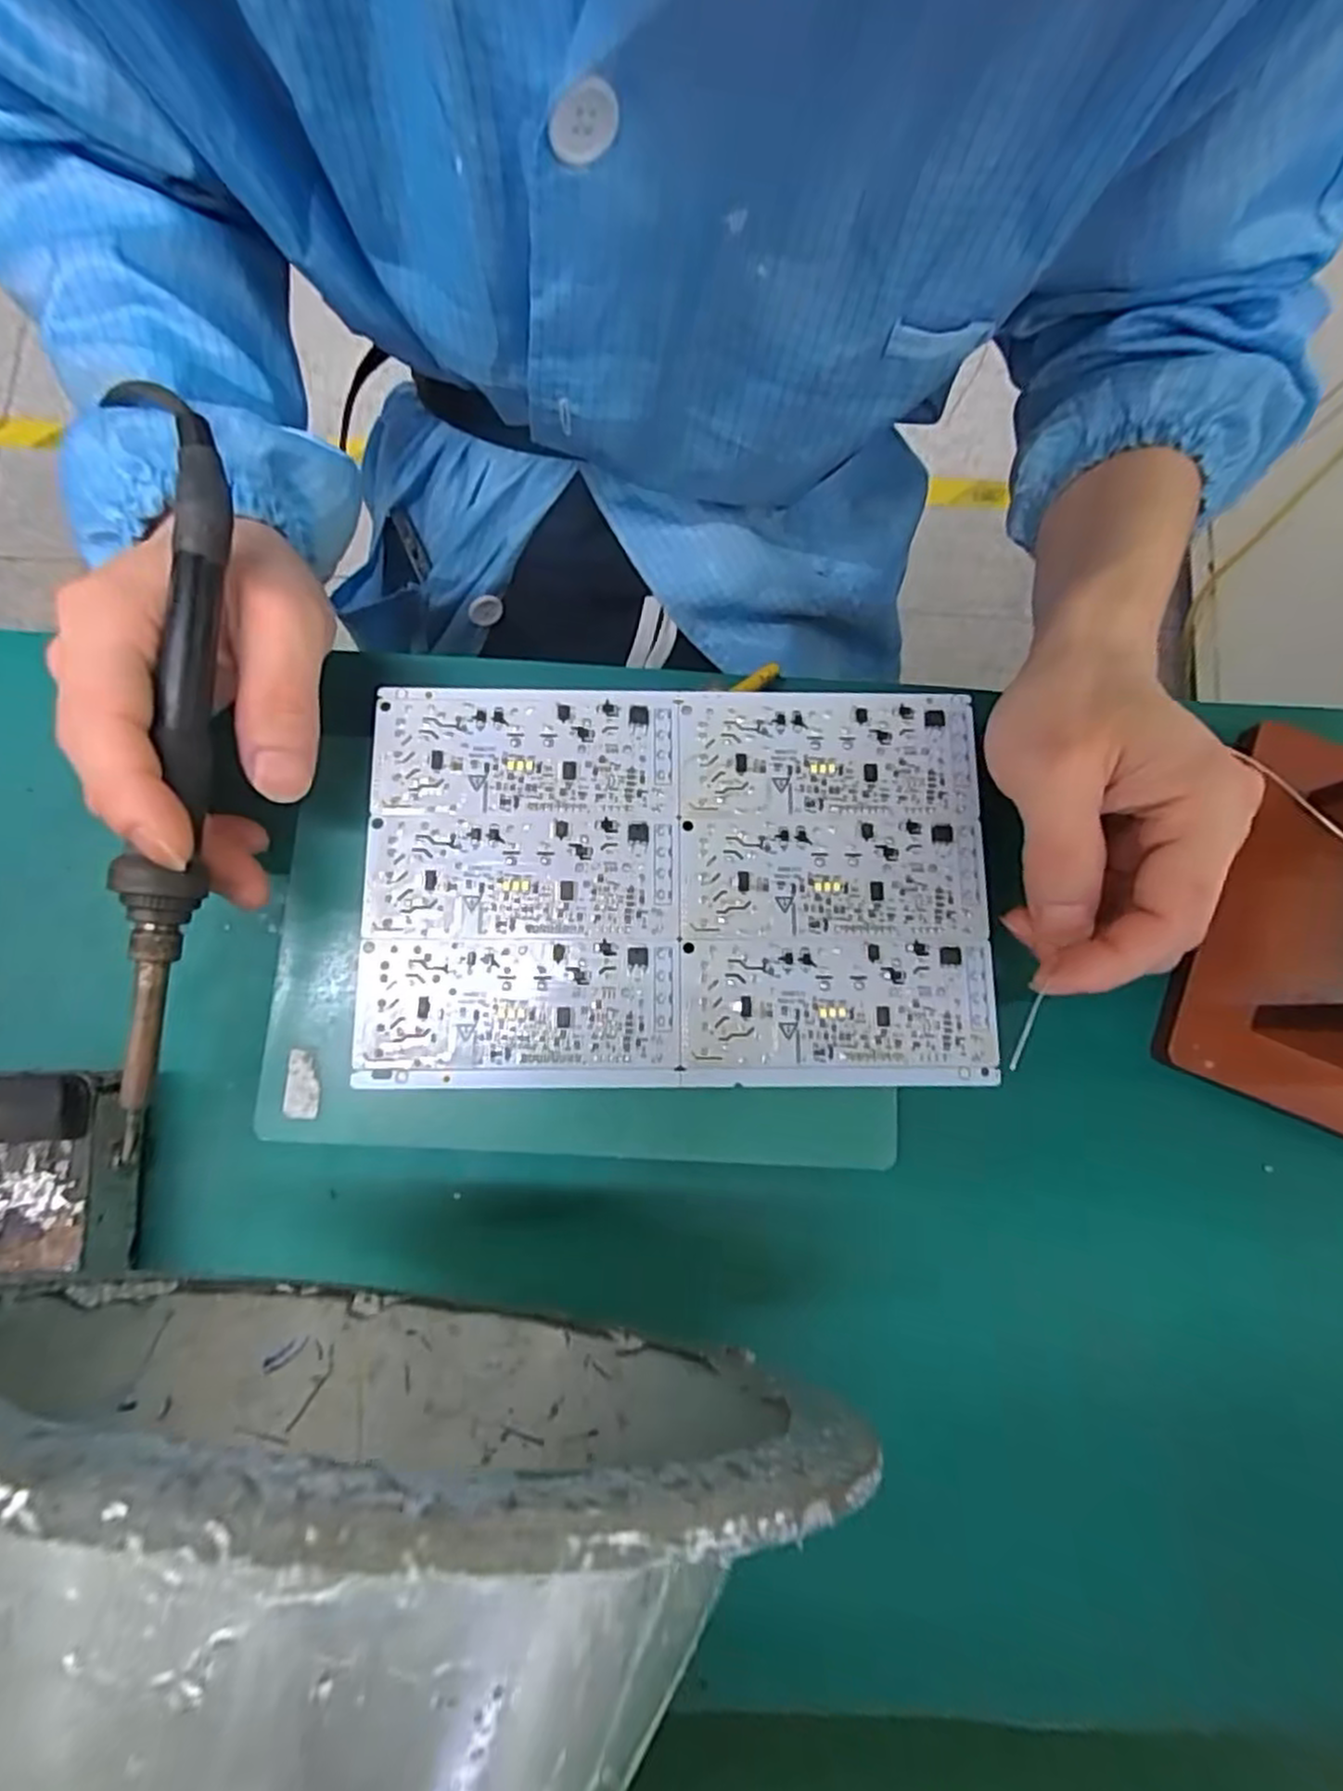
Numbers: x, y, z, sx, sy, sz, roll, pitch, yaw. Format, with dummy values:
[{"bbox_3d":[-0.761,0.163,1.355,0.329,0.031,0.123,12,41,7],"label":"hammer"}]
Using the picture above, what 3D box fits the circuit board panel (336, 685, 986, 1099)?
[{"bbox_3d":[0.002,-0.005,0.246,0.206,0.004,0.134,0,80,-2],"label":"circuit board panel"}]

